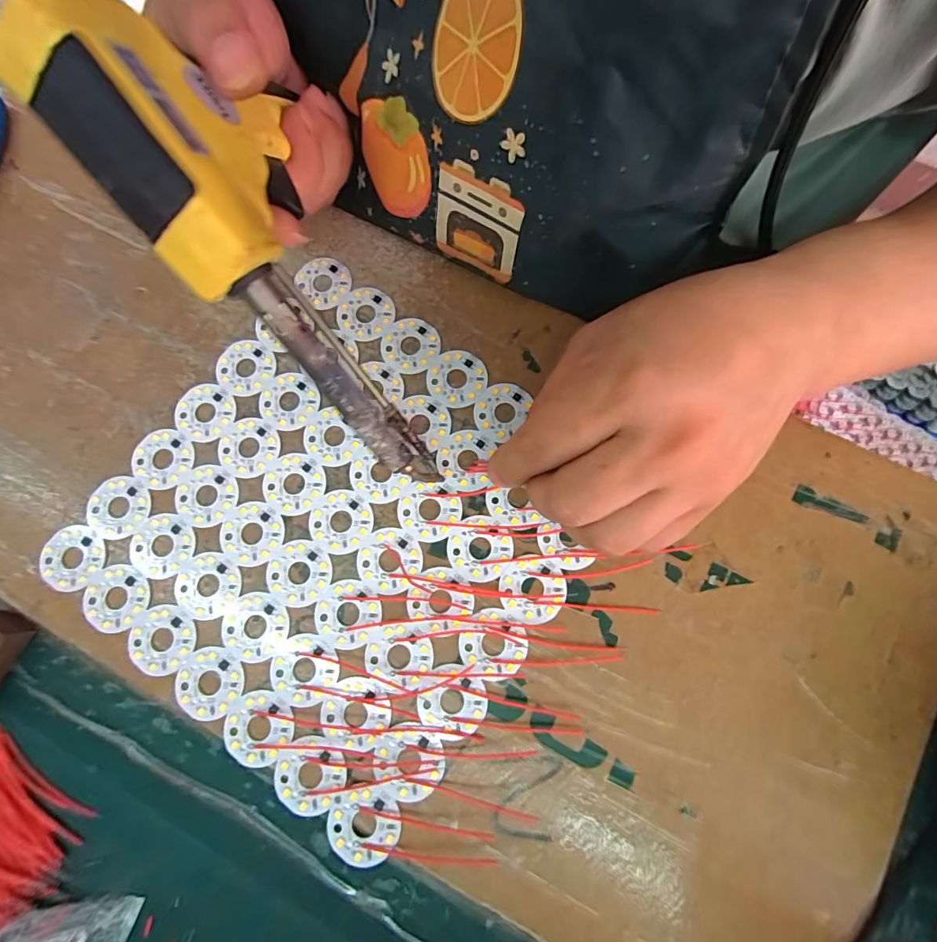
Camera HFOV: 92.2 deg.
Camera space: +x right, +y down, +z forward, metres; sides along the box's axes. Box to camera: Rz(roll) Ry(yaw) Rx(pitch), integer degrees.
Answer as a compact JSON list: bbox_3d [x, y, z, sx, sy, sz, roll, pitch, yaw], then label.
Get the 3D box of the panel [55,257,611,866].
[{"bbox_3d":[-0.062,0.025,0.218,0.206,0.004,0.204,37,82,8],"label":"panel"}]

